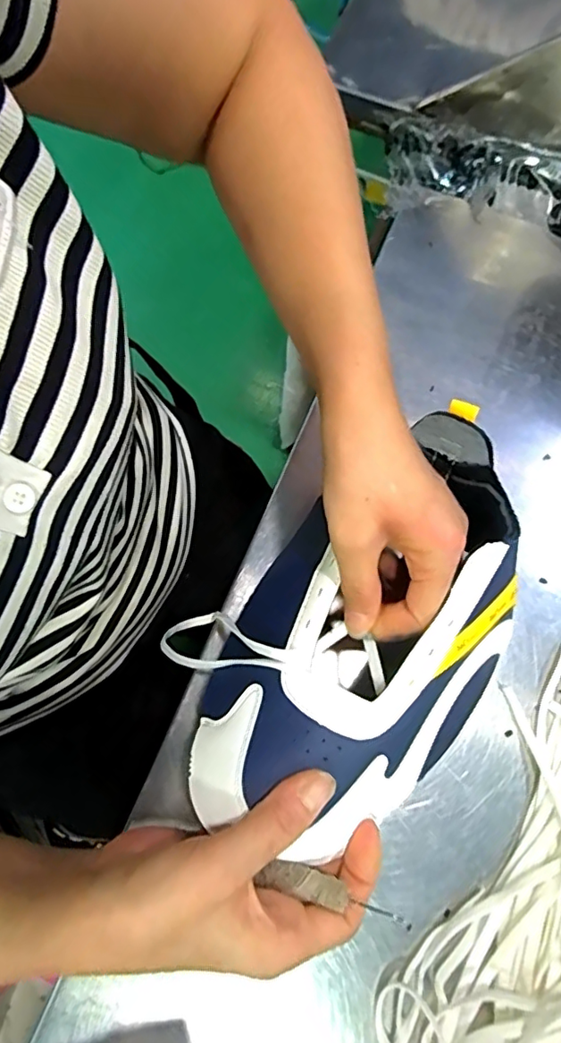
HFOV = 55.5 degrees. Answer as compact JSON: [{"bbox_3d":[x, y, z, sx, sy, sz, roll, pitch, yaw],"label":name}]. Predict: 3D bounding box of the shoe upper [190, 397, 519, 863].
[{"bbox_3d":[0.053,0.054,0.283,0.131,0.064,0.239,35,75,9],"label":"shoe upper"}]

